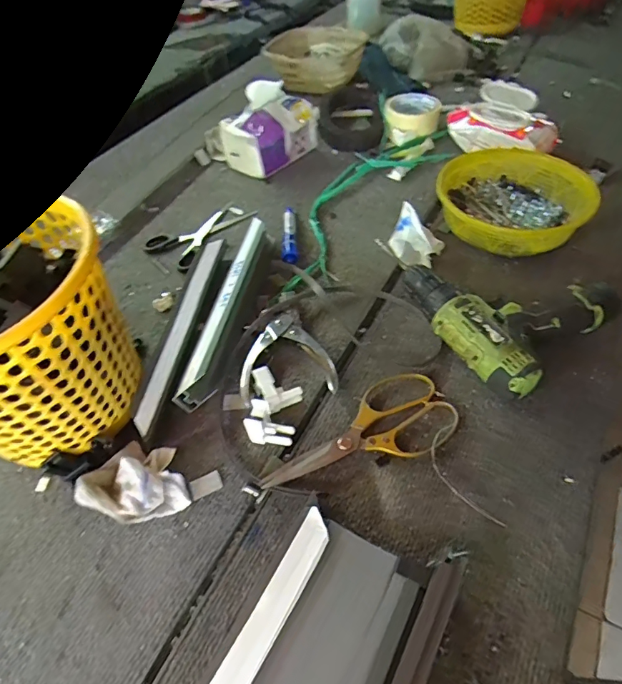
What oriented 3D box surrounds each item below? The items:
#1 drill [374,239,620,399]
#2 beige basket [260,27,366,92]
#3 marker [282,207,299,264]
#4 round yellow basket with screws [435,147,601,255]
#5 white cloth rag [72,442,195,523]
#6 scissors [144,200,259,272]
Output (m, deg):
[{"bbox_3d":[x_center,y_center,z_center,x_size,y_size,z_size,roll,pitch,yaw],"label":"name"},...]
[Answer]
[{"bbox_3d":[0.201,-0.064,0.532,0.190,0.050,0.249,-30,54,-18],"label":"drill"},{"bbox_3d":[0.012,-0.607,0.991,0.187,0.069,0.155,28,58,25],"label":"beige basket"},{"bbox_3d":[-0.031,-0.153,0.646,0.022,0.017,0.126,-5,50,1],"label":"marker"},{"bbox_3d":[0.267,-0.192,0.614,0.183,0.060,0.186,-3,50,3],"label":"round yellow basket with screws"},{"bbox_3d":[-0.155,0.123,0.407,0.089,0.046,0.067,11,52,14],"label":"white cloth rag"},{"bbox_3d":[-0.152,-0.161,0.661,0.114,0.024,0.152,29,58,29],"label":"scissors"}]

